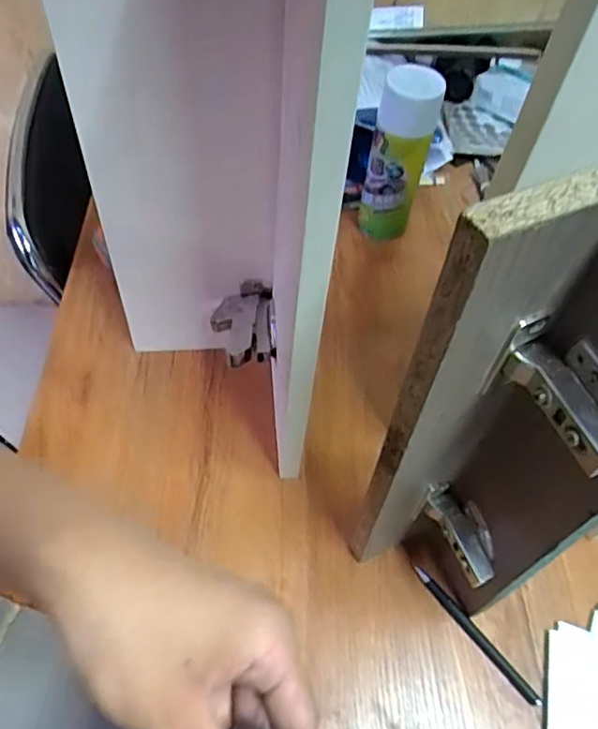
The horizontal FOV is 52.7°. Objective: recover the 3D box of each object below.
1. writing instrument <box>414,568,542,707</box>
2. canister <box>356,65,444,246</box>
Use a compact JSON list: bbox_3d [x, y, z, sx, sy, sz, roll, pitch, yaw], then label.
[{"bbox_3d":[0.150,0.228,0.512,0.011,0.006,0.135,-34,65,-25],"label":"writing instrument"},{"bbox_3d":[0.121,-0.244,0.732,0.066,0.203,0.076,15,56,5],"label":"canister"}]

